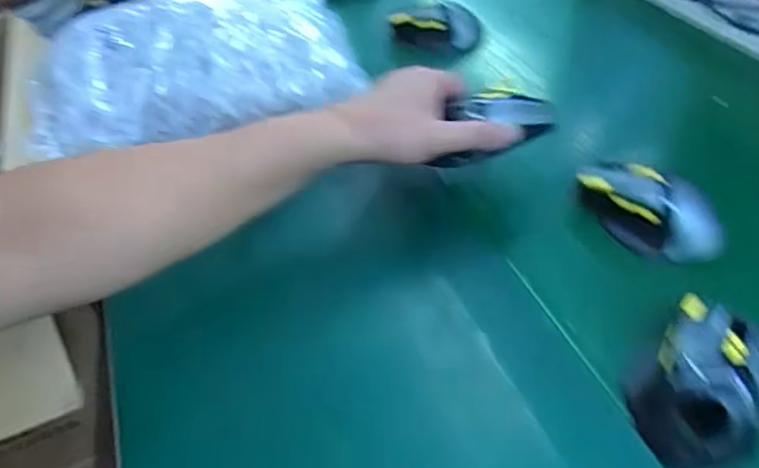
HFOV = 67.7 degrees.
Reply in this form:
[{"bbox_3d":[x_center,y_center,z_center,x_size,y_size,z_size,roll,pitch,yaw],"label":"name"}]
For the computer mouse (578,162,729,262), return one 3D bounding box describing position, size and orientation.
[{"bbox_3d":[0.212,-0.017,0.453,0.116,0.052,0.051,29,56,30],"label":"computer mouse"}]

